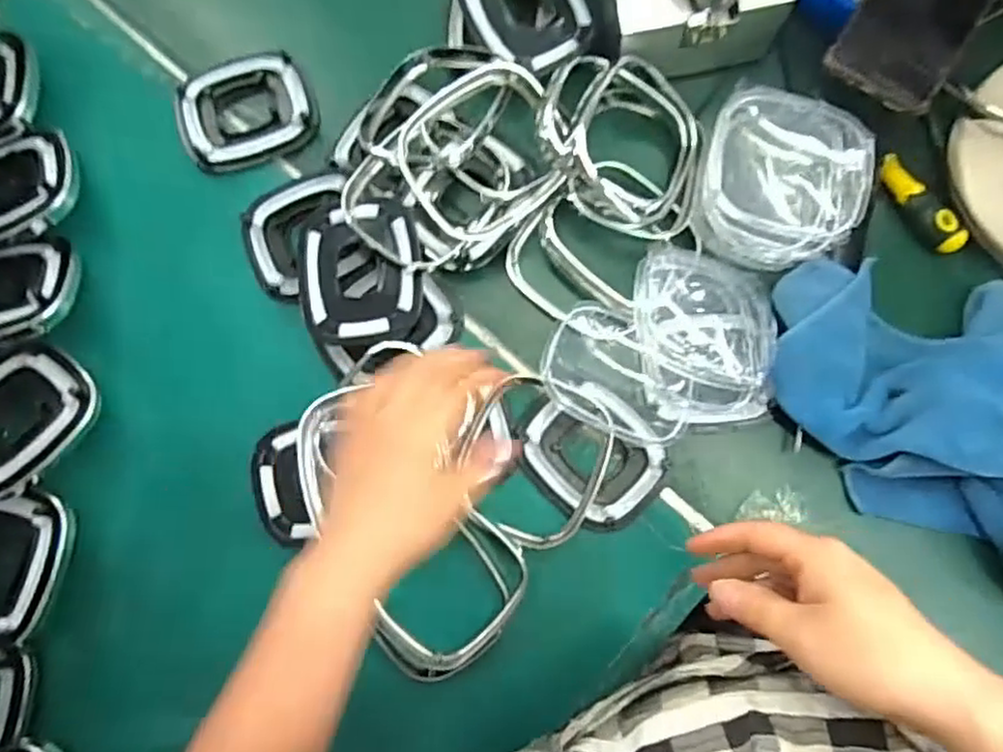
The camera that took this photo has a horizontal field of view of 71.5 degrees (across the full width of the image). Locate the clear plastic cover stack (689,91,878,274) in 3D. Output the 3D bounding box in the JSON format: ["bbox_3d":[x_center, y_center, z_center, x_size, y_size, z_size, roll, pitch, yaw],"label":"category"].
[{"bbox_3d":[0.200,-0.140,0.496,0.110,0.050,0.116,8,85,6],"label":"clear plastic cover stack"}]

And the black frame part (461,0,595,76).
[{"bbox_3d":[0.022,-0.288,0.552,0.091,0.026,0.109,-23,83,2],"label":"black frame part"}]

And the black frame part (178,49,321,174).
[{"bbox_3d":[-0.213,-0.222,0.579,0.107,0.022,0.089,-19,83,2],"label":"black frame part"}]

